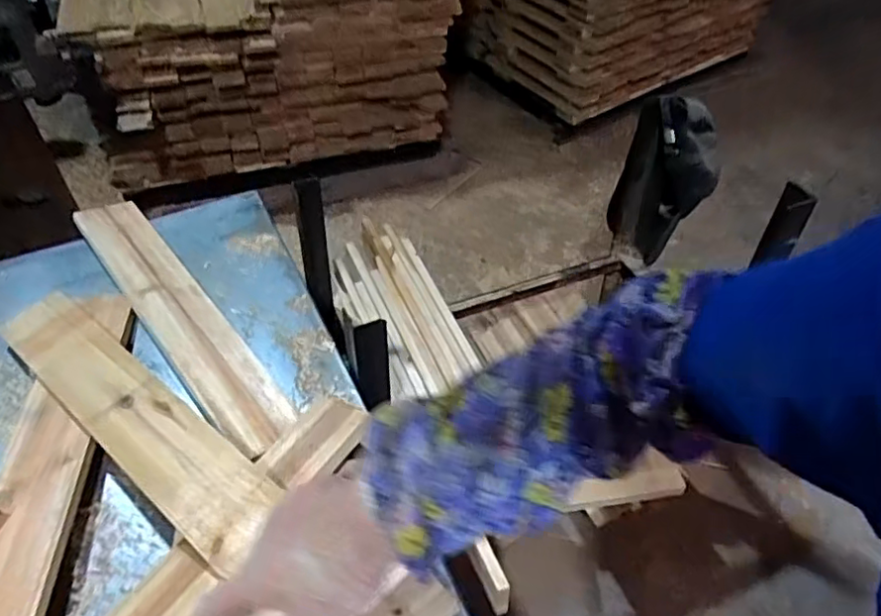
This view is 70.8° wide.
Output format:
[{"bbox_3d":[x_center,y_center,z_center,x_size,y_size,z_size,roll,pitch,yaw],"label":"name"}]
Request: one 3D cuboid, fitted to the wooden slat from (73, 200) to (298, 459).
[{"bbox_3d":[-0.322,0.003,0.757,0.074,0.031,0.472,-31,56,-28],"label":"wooden slat"}]

